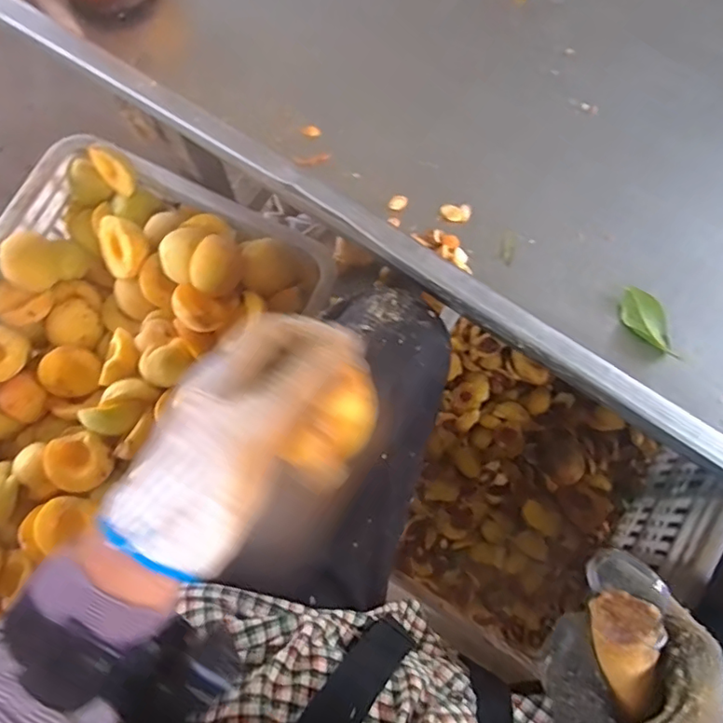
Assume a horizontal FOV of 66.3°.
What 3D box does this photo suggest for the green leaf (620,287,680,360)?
[{"bbox_3d":[0.226,-0.030,0.438,0.027,0.010,0.060,-19,77,-5],"label":"green leaf"}]

